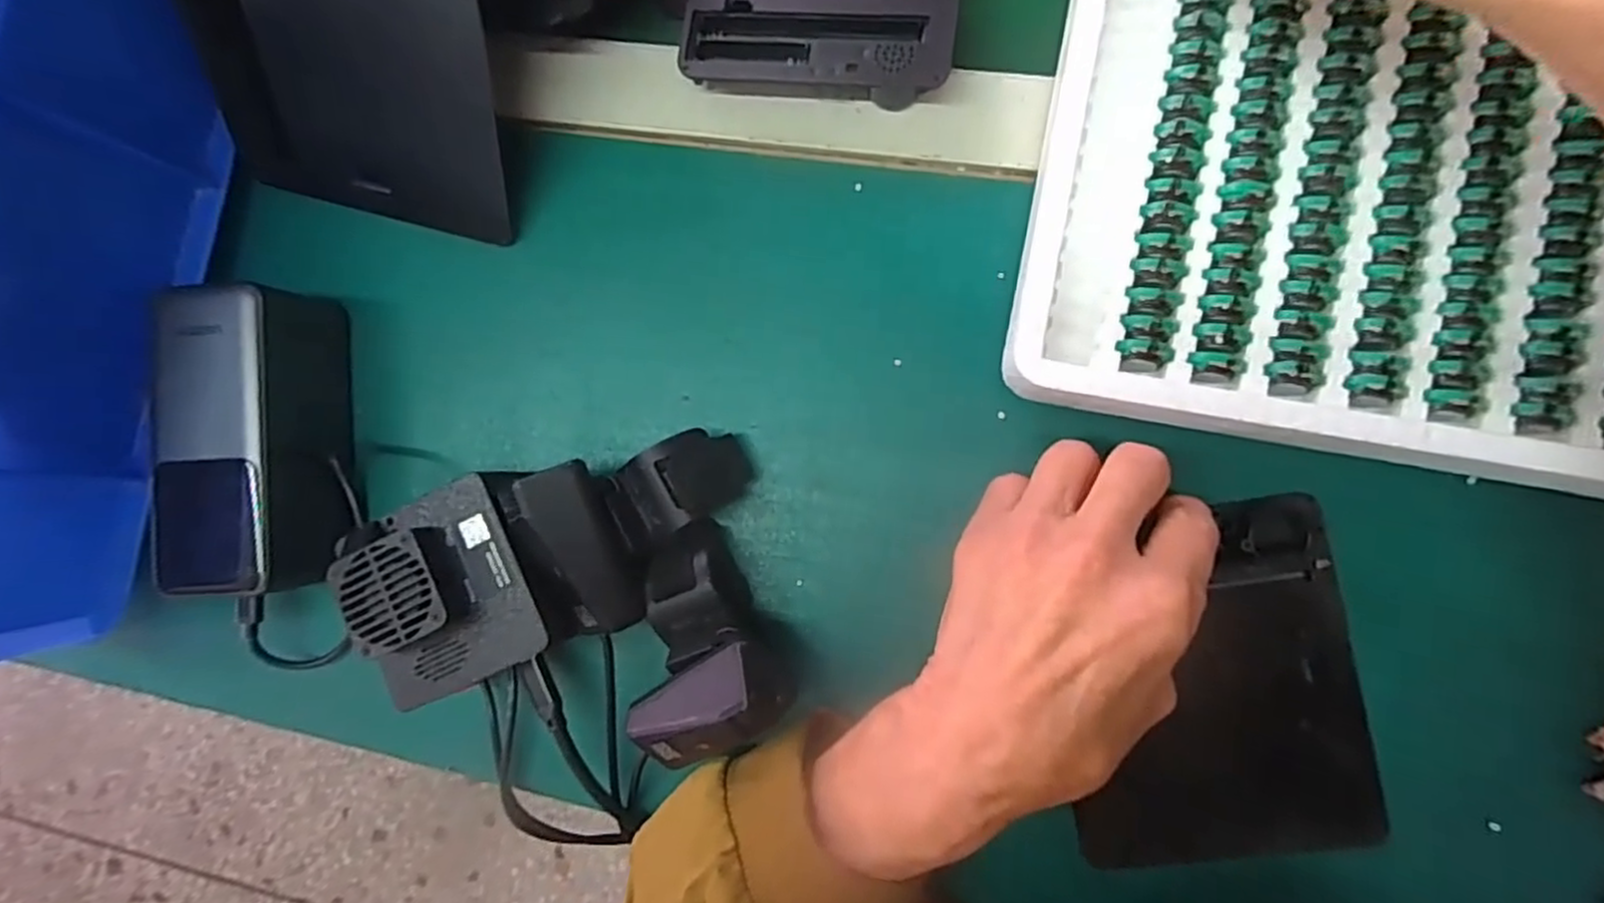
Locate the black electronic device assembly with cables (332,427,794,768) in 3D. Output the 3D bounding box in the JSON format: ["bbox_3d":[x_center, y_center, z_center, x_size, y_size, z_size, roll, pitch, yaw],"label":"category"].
[{"bbox_3d":[-0.089,0.065,0.286,0.151,0.058,0.119,-14,86,8],"label":"black electronic device assembly with cables"}]

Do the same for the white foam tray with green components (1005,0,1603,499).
[{"bbox_3d":[0.254,-0.136,0.235,0.316,0.023,0.294,11,90,9],"label":"white foam tray with green components"}]

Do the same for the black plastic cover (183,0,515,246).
[{"bbox_3d":[-0.188,-0.149,0.291,0.131,0.008,0.111,18,135,5],"label":"black plastic cover"}]

